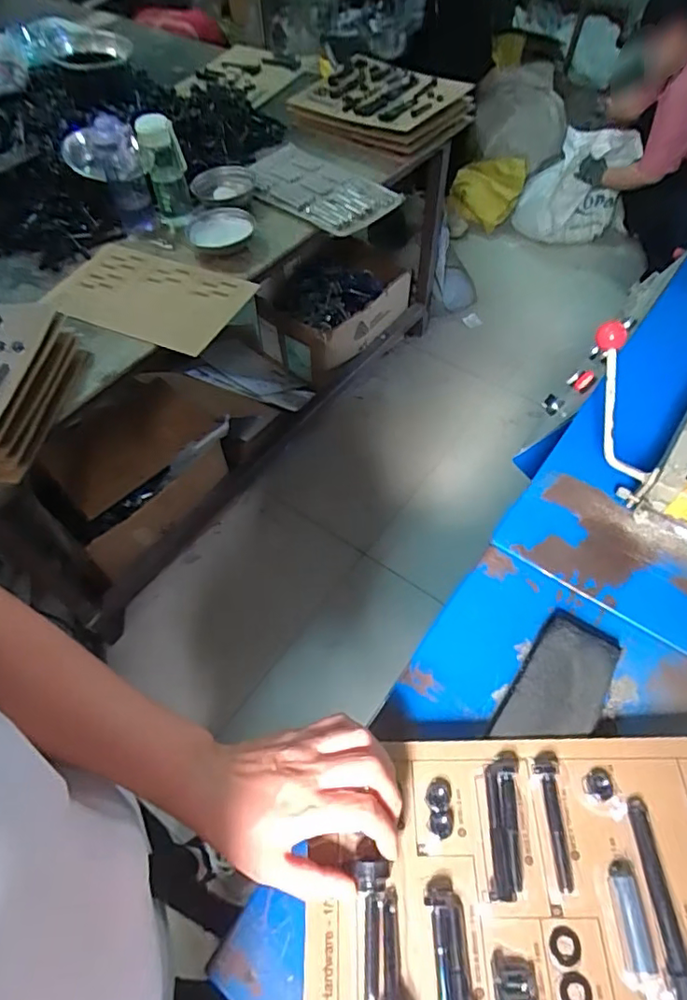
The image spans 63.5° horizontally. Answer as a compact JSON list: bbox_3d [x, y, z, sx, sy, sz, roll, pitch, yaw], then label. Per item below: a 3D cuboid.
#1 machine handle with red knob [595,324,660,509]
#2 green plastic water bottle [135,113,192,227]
[{"bbox_3d":[0.271,-0.085,0.546,0.036,0.050,0.181,-7,87,-2],"label":"machine handle with red knob"},{"bbox_3d":[-0.384,-0.716,1.215,0.083,0.196,0.077,-17,58,-9],"label":"green plastic water bottle"}]

